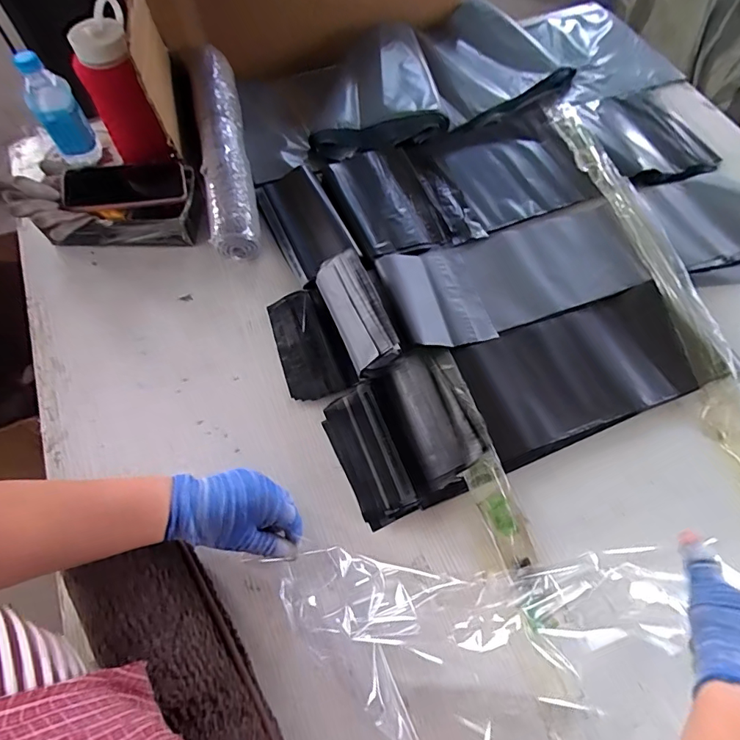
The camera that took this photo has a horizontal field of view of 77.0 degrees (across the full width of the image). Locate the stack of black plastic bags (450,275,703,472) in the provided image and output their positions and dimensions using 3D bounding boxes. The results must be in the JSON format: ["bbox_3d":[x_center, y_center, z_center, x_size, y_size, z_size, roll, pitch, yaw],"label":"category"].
[{"bbox_3d":[0.249,0.002,0.556,0.261,0.035,0.146,-18,64,-9],"label":"stack of black plastic bags"}]

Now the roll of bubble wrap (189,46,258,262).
[{"bbox_3d":[-0.173,-0.252,0.568,0.053,0.058,0.228,-6,98,-3],"label":"roll of bubble wrap"}]

